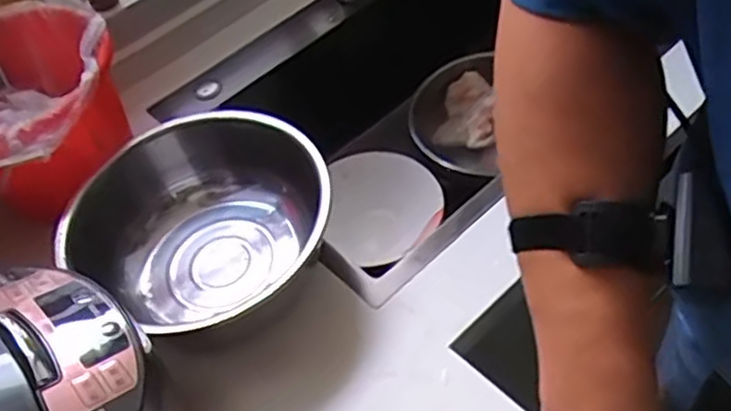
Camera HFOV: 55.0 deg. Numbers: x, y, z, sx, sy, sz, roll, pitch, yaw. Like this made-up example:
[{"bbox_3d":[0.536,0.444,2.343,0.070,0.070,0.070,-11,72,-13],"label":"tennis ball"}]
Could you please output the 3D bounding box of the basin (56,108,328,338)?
[{"bbox_3d":[-0.156,0.027,0.710,0.249,0.128,0.228,-5,51,6],"label":"basin"}]

